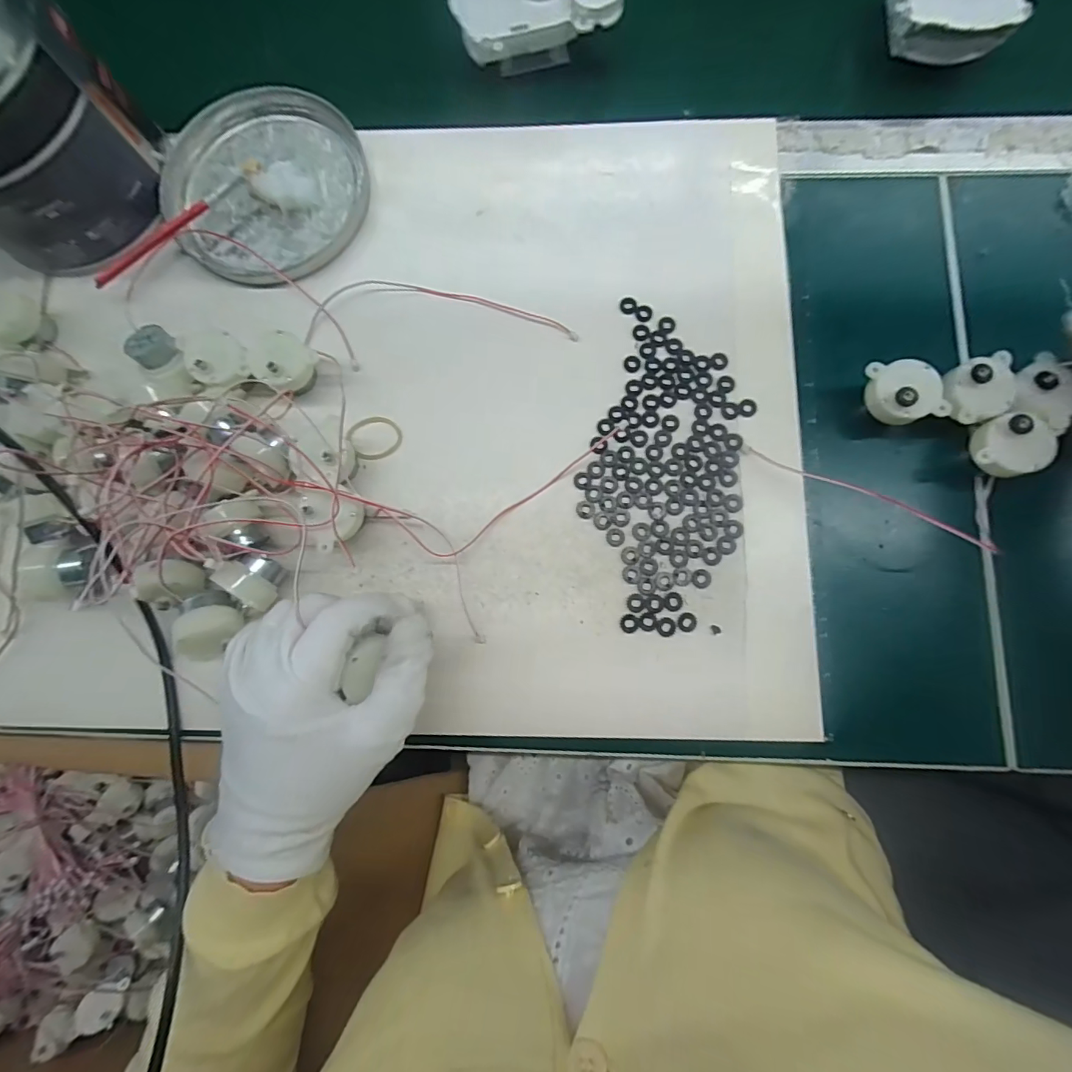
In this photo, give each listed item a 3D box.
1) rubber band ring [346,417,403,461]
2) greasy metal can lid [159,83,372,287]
[{"bbox_3d":[-0.096,-0.059,0.284,0.030,0.004,0.027,-32,88,-14],"label":"rubber band ring"},{"bbox_3d":[-0.175,-0.228,0.306,0.135,0.014,0.126,38,86,7],"label":"greasy metal can lid"}]

